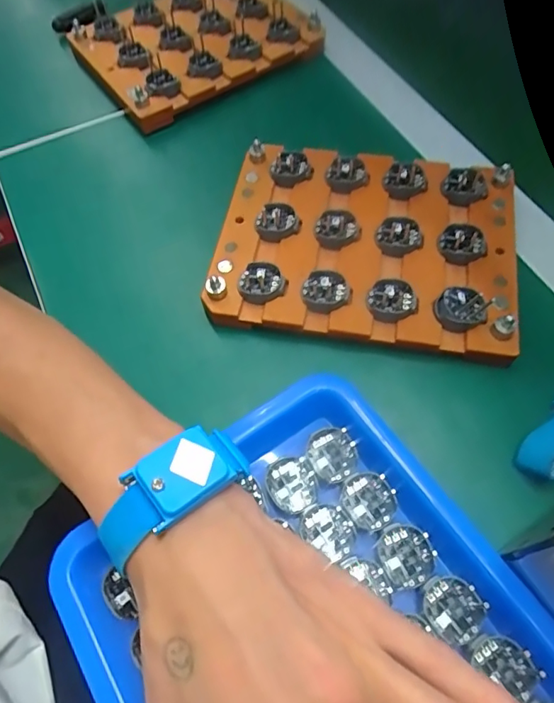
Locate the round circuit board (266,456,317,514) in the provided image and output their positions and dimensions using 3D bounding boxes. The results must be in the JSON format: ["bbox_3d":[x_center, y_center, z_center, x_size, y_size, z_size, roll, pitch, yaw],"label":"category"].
[{"bbox_3d":[0.008,0.067,0.258,0.024,0.004,0.027,-21,62,-7],"label":"round circuit board"}]

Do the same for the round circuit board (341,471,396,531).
[{"bbox_3d":[0.046,0.074,0.252,0.026,0.004,0.027,-2,61,3],"label":"round circuit board"}]

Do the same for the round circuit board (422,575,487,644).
[{"bbox_3d":[0.079,0.115,0.227,0.027,0.004,0.025,-2,61,3],"label":"round circuit board"}]

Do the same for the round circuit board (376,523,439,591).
[{"bbox_3d":[0.061,0.096,0.240,0.026,0.004,0.027,-2,61,3],"label":"round circuit board"}]

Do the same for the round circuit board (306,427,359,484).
[{"bbox_3d":[0.029,0.054,0.265,0.025,0.004,0.027,-2,61,3],"label":"round circuit board"}]

